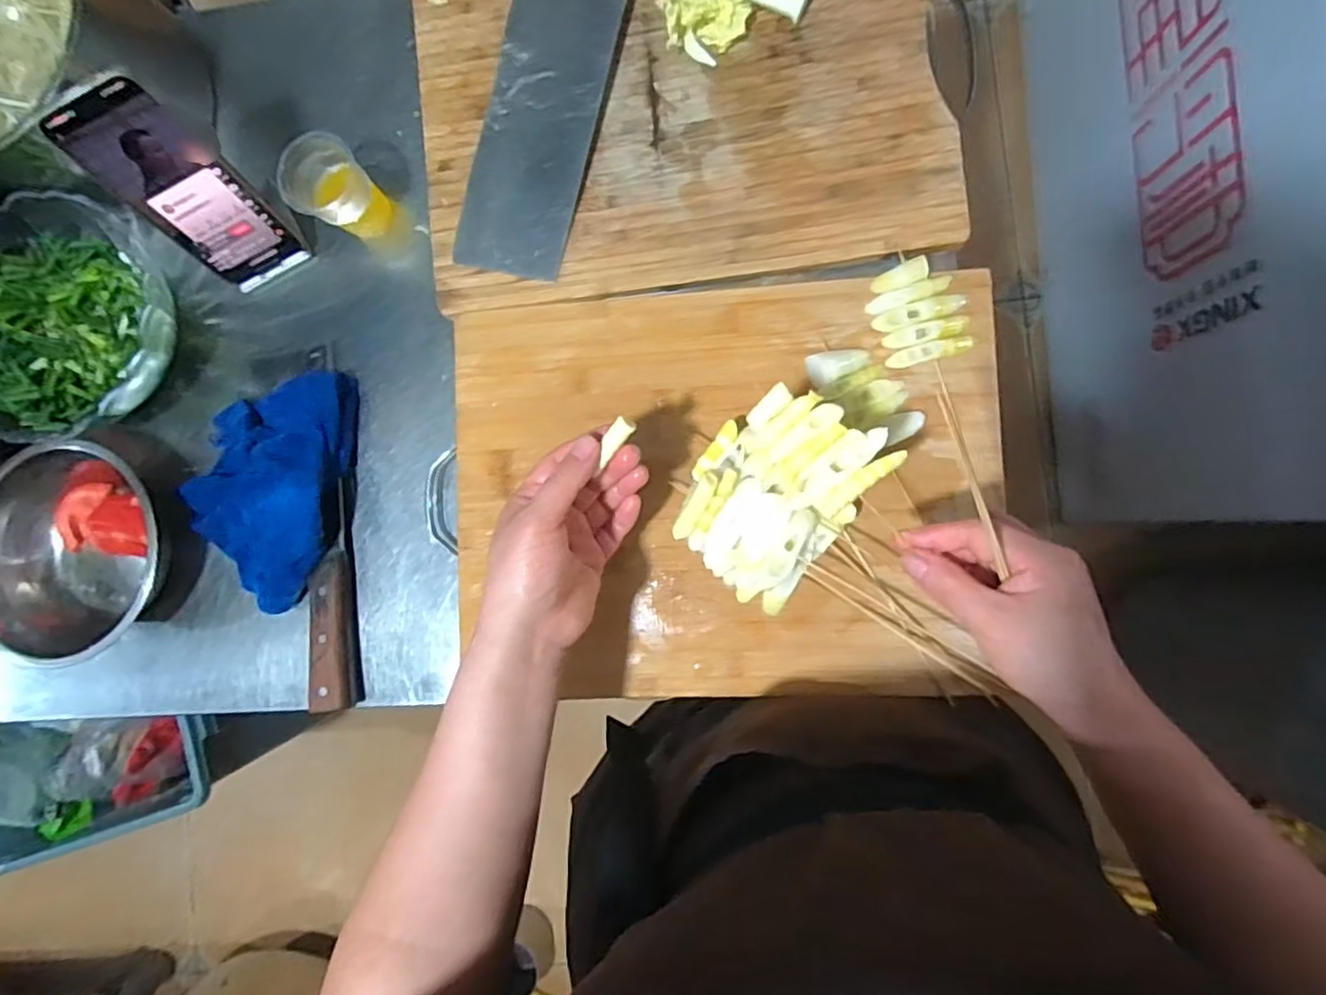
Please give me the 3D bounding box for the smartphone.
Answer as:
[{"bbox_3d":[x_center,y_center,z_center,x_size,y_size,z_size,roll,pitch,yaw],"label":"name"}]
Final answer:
[{"bbox_3d":[-0.343,-0.223,0.480,0.068,0.155,0.014,-30,57,2],"label":"smartphone"}]

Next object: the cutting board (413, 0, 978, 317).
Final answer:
[{"bbox_3d":[0.009,-0.303,0.488,0.395,0.019,0.290,-5,87,6],"label":"cutting board"}]

